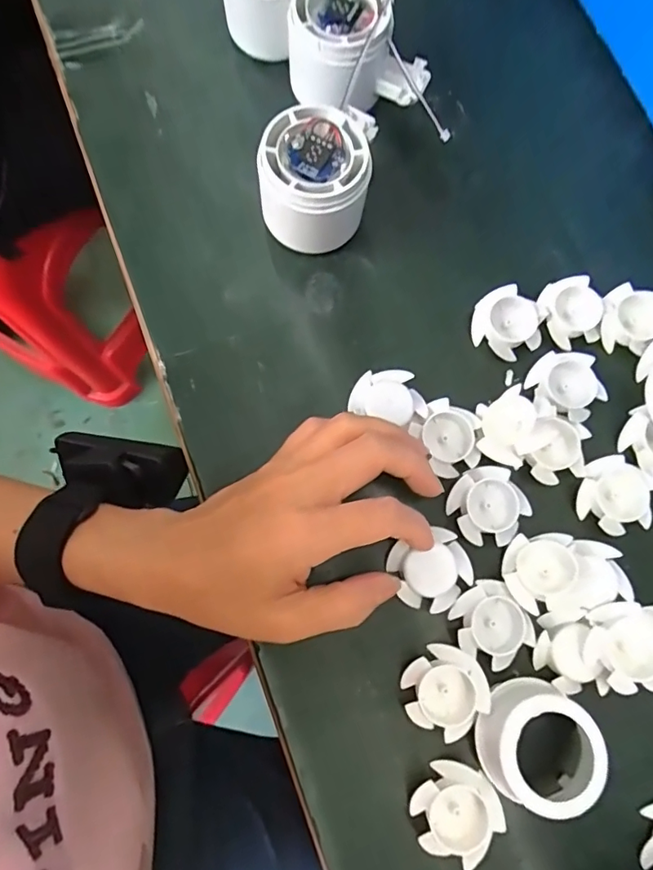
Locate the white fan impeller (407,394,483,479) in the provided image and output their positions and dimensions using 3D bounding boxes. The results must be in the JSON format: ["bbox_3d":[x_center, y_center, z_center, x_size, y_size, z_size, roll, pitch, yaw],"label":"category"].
[{"bbox_3d":[0.067,0.001,0.276,0.034,0.016,0.040,-29,80,-5],"label":"white fan impeller"}]

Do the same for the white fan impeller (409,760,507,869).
[{"bbox_3d":[0.061,0.178,0.241,0.038,0.012,0.039,0,79,1],"label":"white fan impeller"}]

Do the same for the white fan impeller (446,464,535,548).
[{"bbox_3d":[0.086,0.038,0.272,0.038,0.016,0.040,-24,79,-4],"label":"white fan impeller"}]

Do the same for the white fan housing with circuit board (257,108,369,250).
[{"bbox_3d":[-0.007,-0.136,0.282,0.057,0.055,0.054,0,79,1],"label":"white fan housing with circuit board"}]

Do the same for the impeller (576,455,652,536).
[{"bbox_3d":[0.157,0.032,0.274,0.037,0.010,0.039,0,79,1],"label":"impeller"}]

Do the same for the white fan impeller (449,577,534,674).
[{"bbox_3d":[0.083,0.096,0.257,0.036,0.012,0.038,-31,80,-5],"label":"white fan impeller"}]

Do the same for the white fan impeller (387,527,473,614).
[{"bbox_3d":[0.054,0.070,0.260,0.038,0.010,0.037,-24,79,-4],"label":"white fan impeller"}]

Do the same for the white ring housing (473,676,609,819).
[{"bbox_3d":[0.098,0.144,0.235,0.050,0.026,0.048,0,79,1],"label":"white ring housing"}]

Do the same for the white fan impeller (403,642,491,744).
[{"bbox_3d":[0.058,0.126,0.251,0.040,0.011,0.038,0,79,1],"label":"white fan impeller"}]

